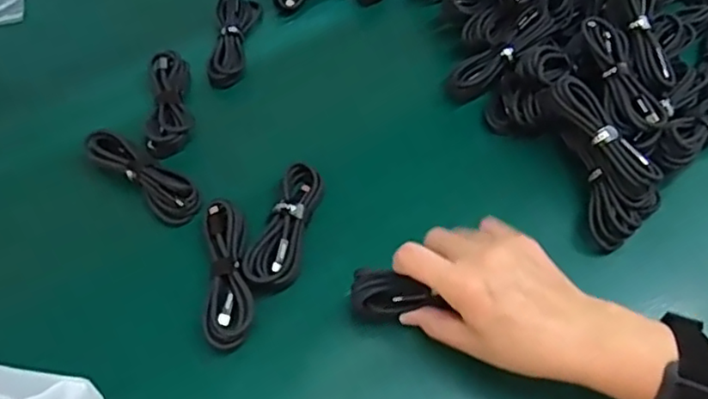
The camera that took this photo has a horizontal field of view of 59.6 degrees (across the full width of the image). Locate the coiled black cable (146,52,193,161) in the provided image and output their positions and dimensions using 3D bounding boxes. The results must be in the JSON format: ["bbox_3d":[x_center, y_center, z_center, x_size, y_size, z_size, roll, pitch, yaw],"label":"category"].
[{"bbox_3d":[-0.159,-0.084,0.536,0.034,0.021,0.106,-7,58,-4],"label":"coiled black cable"}]

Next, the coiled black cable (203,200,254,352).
[{"bbox_3d":[-0.090,0.050,0.441,0.032,0.010,0.111,-7,58,-4],"label":"coiled black cable"}]

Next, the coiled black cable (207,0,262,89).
[{"bbox_3d":[-0.115,-0.151,0.585,0.034,0.026,0.112,3,58,2],"label":"coiled black cable"}]

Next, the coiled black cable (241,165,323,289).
[{"bbox_3d":[-0.053,0.018,0.466,0.038,0.017,0.108,10,58,7],"label":"coiled black cable"}]

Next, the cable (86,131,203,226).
[{"bbox_3d":[-0.167,-0.020,0.491,0.104,0.024,0.033,33,64,20],"label":"cable"}]

